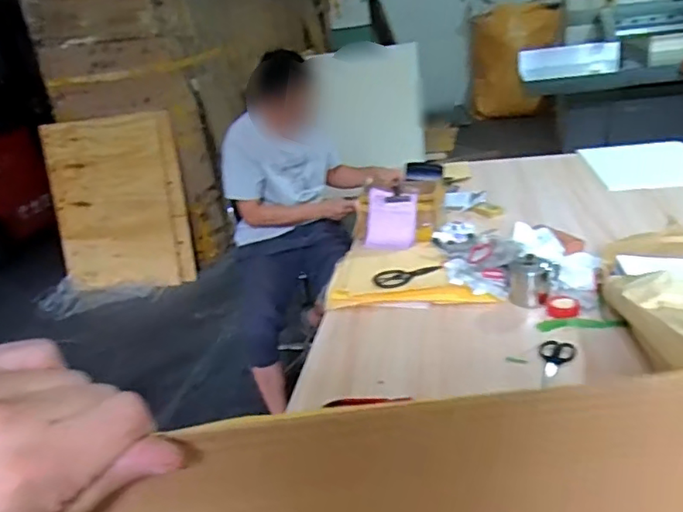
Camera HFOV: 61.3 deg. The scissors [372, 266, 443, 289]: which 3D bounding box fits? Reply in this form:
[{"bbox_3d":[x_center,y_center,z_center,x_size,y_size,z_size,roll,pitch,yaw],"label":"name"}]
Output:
[{"bbox_3d":[0.161,0.047,1.407,0.165,0.017,0.073,-11,24,-7],"label":"scissors"}]

